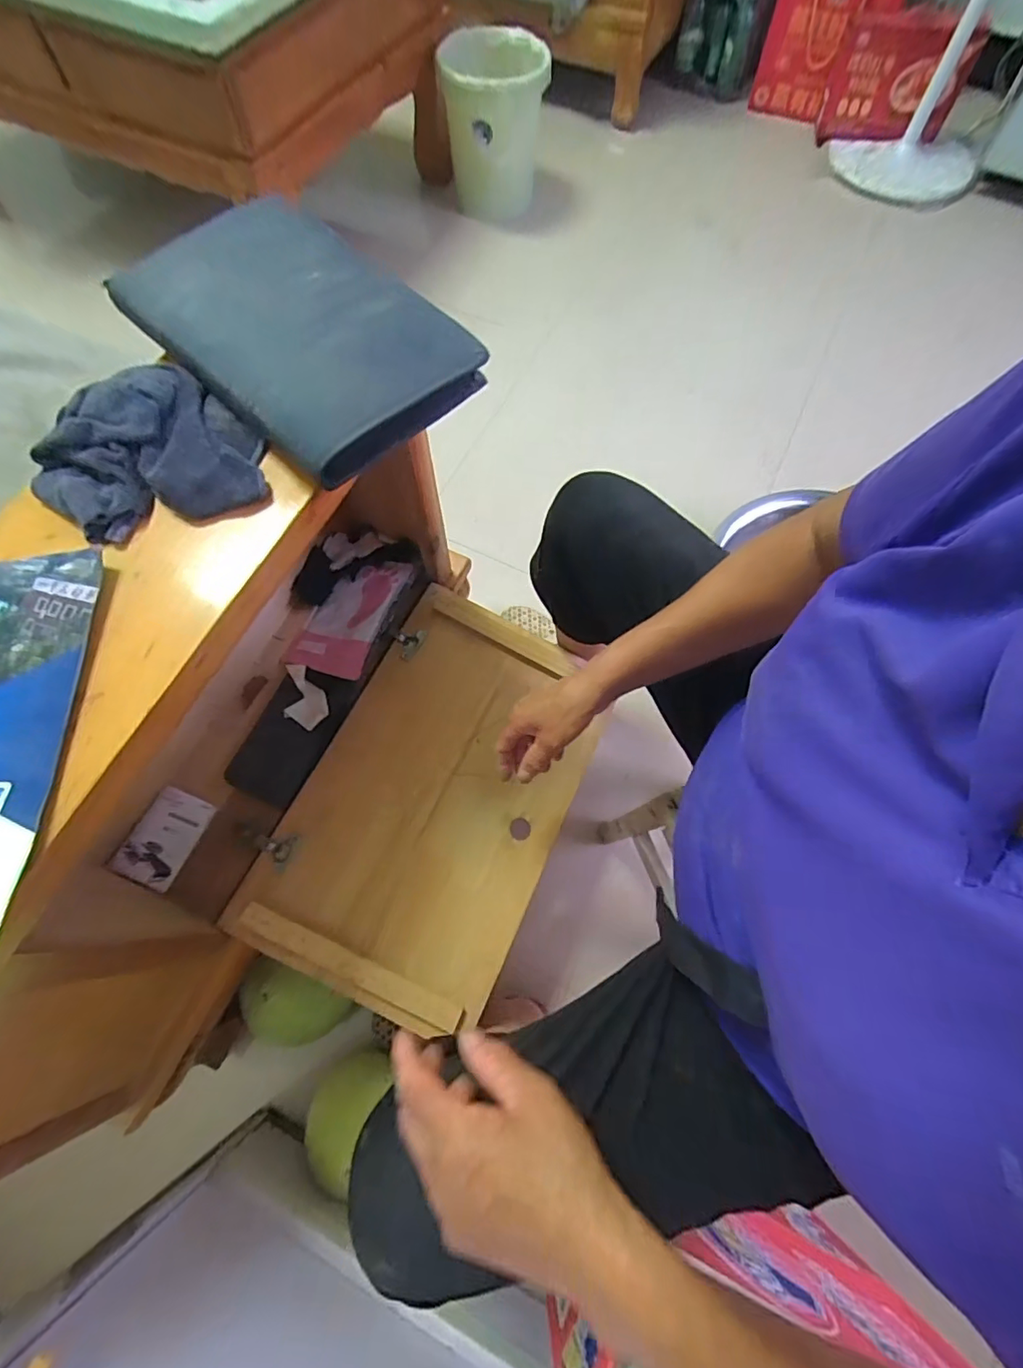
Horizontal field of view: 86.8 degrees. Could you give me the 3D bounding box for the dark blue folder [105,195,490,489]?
[{"bbox_3d":[-0.163,-0.276,0.412,0.168,0.035,0.258,-41,79,-16],"label":"dark blue folder"}]

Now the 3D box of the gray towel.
[{"bbox_3d":[-0.257,-0.162,0.379,0.147,0.029,0.134,41,73,14],"label":"gray towel"}]

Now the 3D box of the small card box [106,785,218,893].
[{"bbox_3d":[-0.393,0.173,0.612,0.071,0.012,0.100,22,70,8],"label":"small card box"}]

